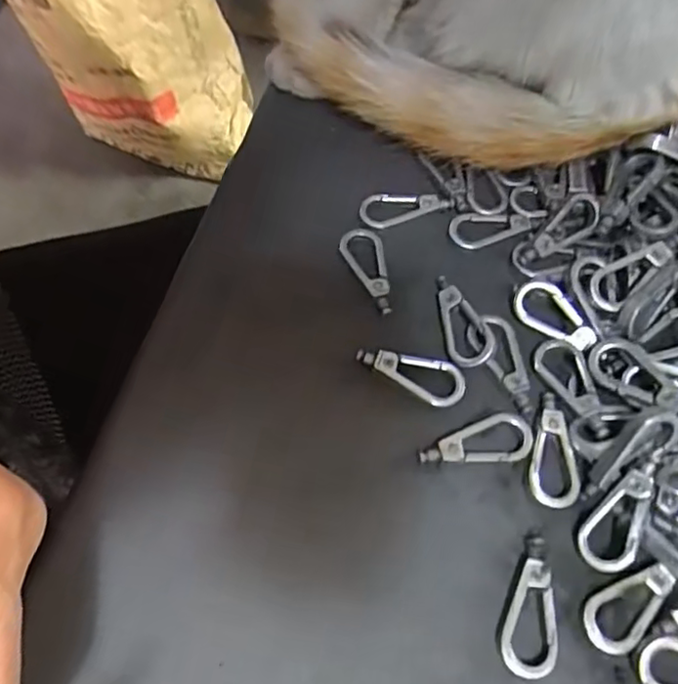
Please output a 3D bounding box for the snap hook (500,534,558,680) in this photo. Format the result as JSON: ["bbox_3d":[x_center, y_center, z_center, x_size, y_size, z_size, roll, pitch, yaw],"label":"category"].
[{"bbox_3d":[0.056,0.076,0.184,0.015,0.007,0.037,20,63,8],"label":"snap hook"}]

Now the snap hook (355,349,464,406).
[{"bbox_3d":[0.024,0.011,0.214,0.037,0.004,0.015,13,62,4],"label":"snap hook"}]

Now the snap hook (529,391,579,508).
[{"bbox_3d":[0.069,0.034,0.204,0.016,0.004,0.036,11,62,3],"label":"snap hook"}]

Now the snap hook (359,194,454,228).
[{"bbox_3d":[0.026,-0.053,0.246,0.036,0.004,0.014,-16,64,-11],"label":"snap hook"}]

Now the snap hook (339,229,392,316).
[{"bbox_3d":[0.011,-0.026,0.231,0.014,0.004,0.036,-11,63,-8],"label":"snap hook"}]

